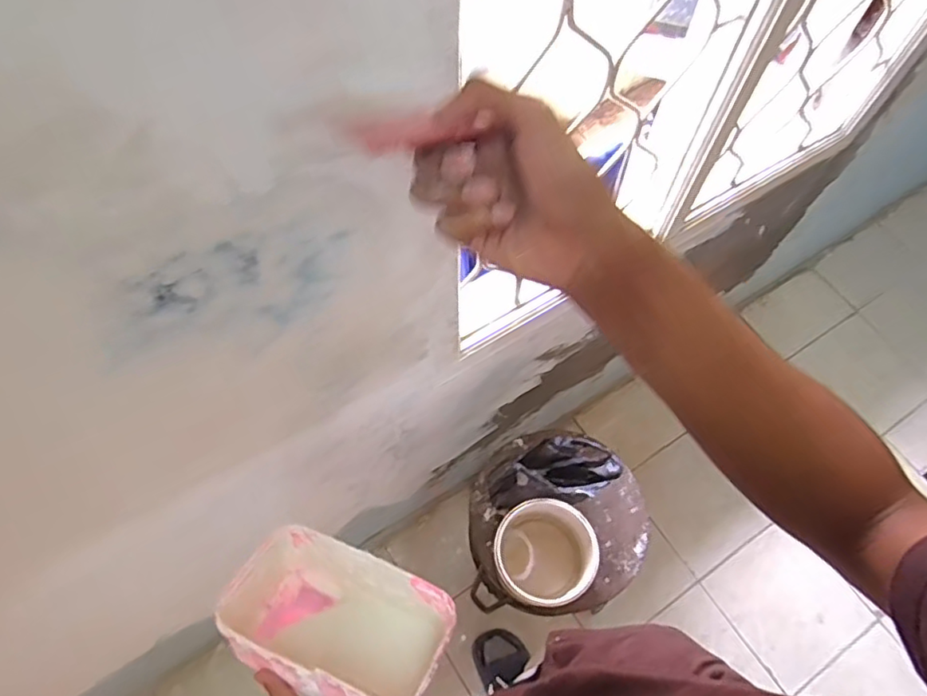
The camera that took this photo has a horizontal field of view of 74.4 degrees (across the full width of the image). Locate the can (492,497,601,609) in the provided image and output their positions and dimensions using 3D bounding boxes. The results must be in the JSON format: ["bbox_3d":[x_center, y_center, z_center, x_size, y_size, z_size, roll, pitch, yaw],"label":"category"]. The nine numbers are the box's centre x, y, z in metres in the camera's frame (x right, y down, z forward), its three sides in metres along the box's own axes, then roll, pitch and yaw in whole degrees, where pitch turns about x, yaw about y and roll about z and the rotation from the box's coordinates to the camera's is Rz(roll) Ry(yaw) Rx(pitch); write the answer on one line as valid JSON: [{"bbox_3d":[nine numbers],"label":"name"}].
[{"bbox_3d":[0.129,0.340,1.011,0.159,0.169,0.154,1,65,-2],"label":"can"}]

